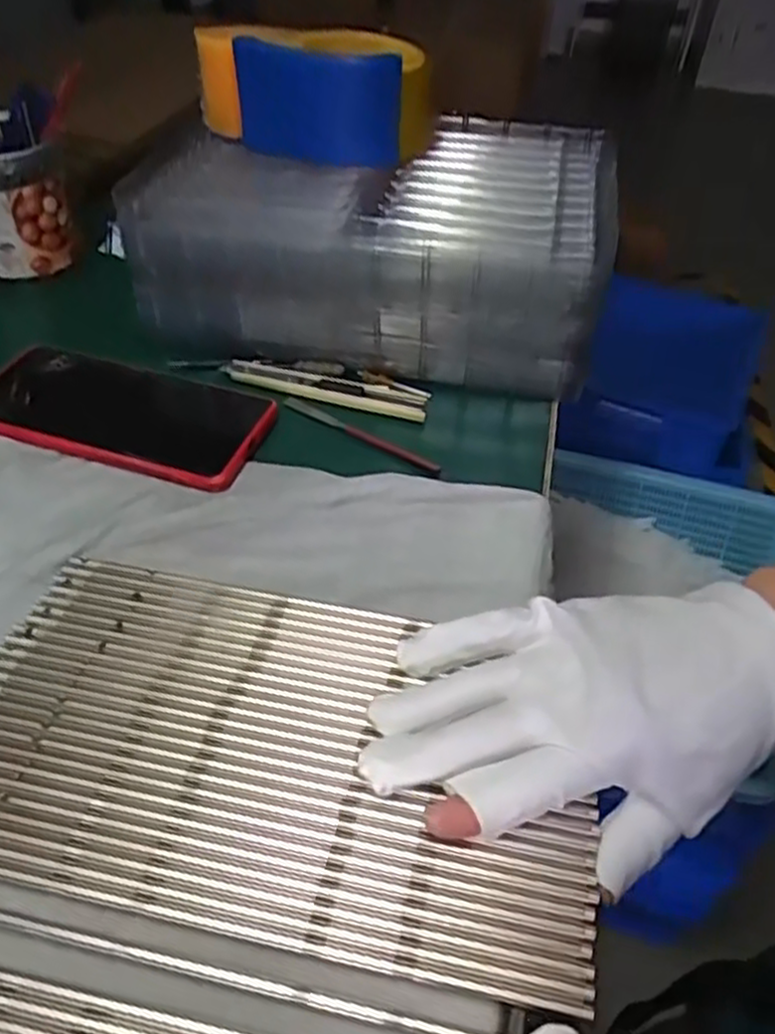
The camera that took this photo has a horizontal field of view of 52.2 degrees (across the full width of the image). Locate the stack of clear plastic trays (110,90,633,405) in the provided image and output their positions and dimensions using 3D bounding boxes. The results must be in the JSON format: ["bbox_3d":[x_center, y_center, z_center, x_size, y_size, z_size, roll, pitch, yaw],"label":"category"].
[{"bbox_3d":[-0.009,-0.185,0.524,0.288,0.100,0.175,10,46,5],"label":"stack of clear plastic trays"}]

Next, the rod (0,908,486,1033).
[{"bbox_3d":[-0.074,0.142,0.256,0.229,0.008,0.005,11,47,6],"label":"rod"}]

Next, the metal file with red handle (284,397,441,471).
[{"bbox_3d":[-0.017,-0.049,0.461,0.110,0.009,0.008,30,51,22],"label":"metal file with red handle"}]

